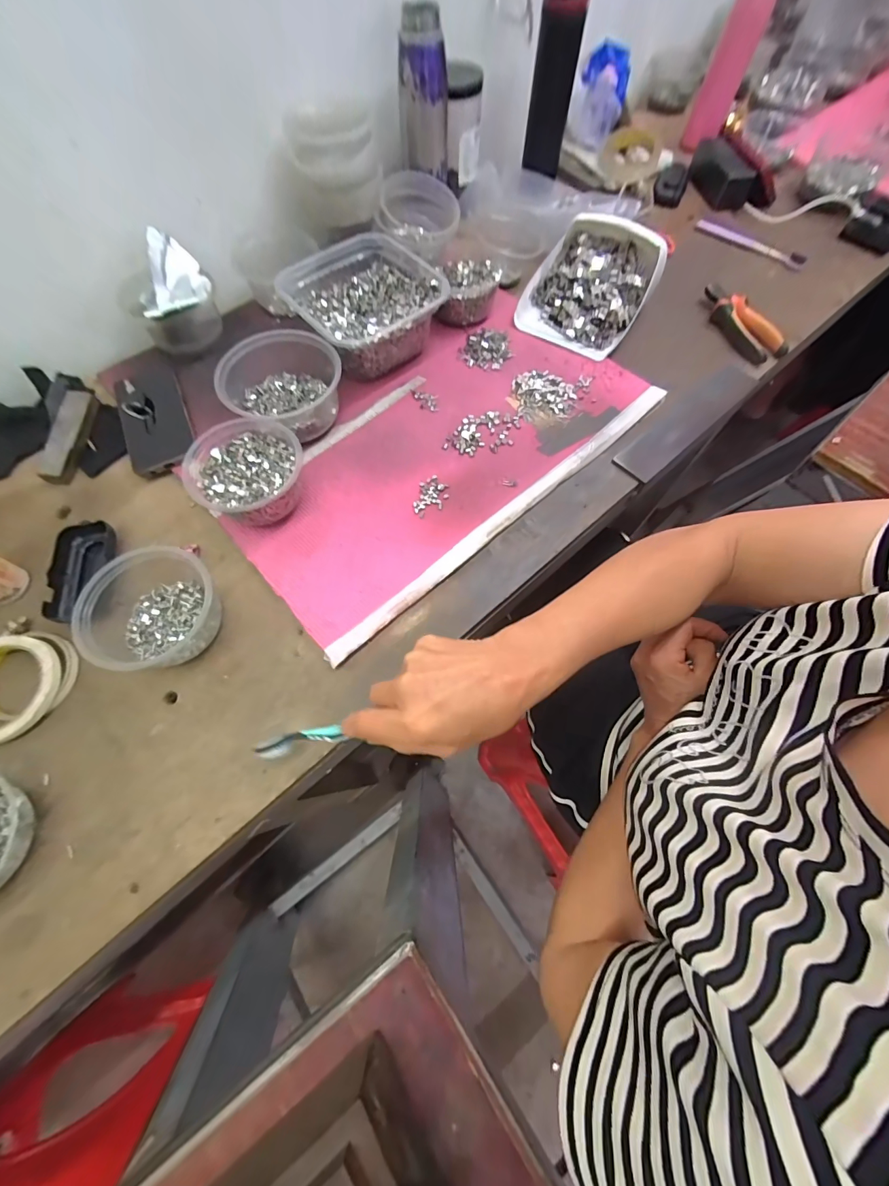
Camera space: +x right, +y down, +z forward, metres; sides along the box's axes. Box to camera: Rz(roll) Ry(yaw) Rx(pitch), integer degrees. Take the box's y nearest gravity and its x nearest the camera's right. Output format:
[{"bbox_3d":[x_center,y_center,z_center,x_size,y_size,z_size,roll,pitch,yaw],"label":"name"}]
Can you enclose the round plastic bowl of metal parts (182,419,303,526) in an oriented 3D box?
[{"bbox_3d":[-0.208,-0.123,0.438,0.113,0.059,0.112,0,66,0],"label":"round plastic bowl of metal parts"}]

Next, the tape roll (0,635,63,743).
[{"bbox_3d":[-0.410,0.089,0.380,0.092,0.020,0.096,0,66,0],"label":"tape roll"}]

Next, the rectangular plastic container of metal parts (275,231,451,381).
[{"bbox_3d":[-0.101,-0.368,0.531,0.171,0.067,0.174,-37,71,-15],"label":"rectangular plastic container of metal parts"}]

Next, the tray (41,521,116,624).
[{"bbox_3d":[-0.383,-0.022,0.427,0.046,0.032,0.112,2,66,1],"label":"tray"}]

